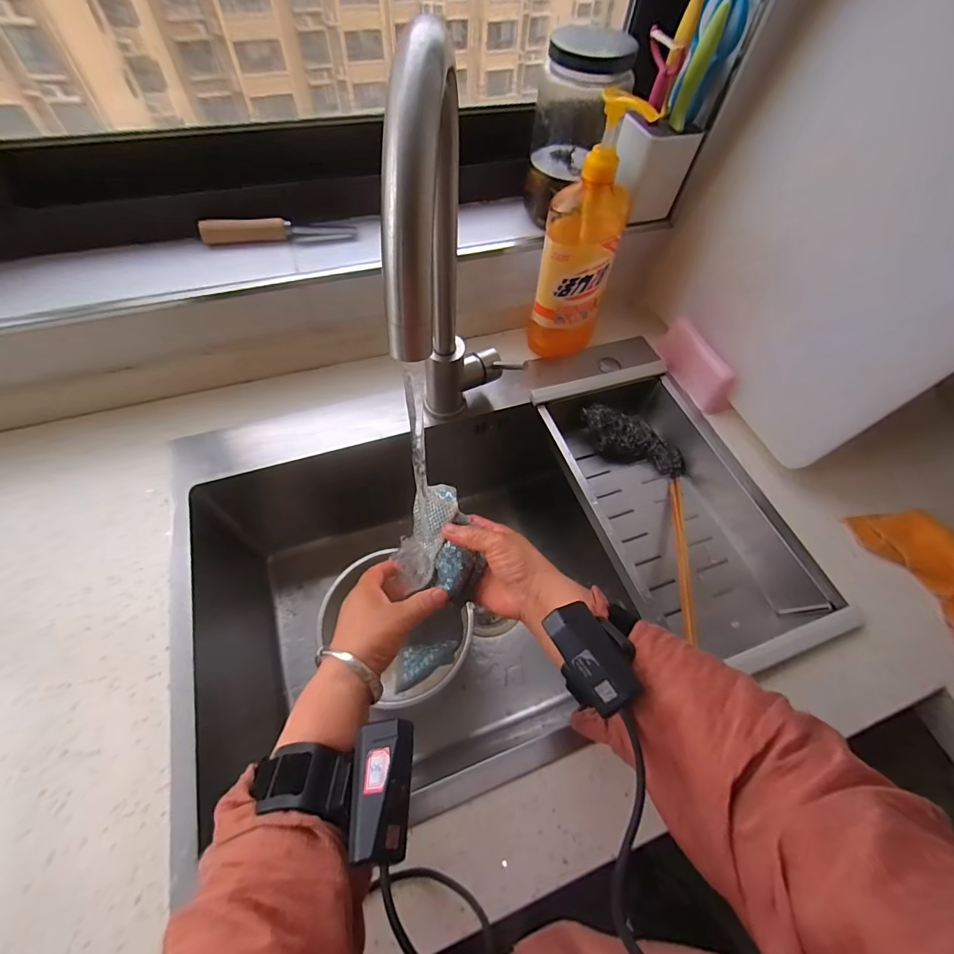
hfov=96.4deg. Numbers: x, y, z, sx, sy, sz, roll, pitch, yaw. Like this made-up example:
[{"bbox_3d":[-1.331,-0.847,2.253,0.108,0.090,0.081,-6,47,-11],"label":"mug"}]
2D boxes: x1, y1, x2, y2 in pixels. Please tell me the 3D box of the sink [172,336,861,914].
[{"bbox_3d":[0.011,0.103,0.556,0.644,0.233,0.416,-15,62,-12],"label":"sink"}]

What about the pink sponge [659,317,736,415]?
[{"bbox_3d":[0.293,-0.147,0.571,0.020,0.065,0.129,-17,61,-14],"label":"pink sponge"}]

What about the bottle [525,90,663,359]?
[{"bbox_3d":[0.123,-0.266,0.498,0.084,0.267,0.065,18,59,7],"label":"bottle"}]

